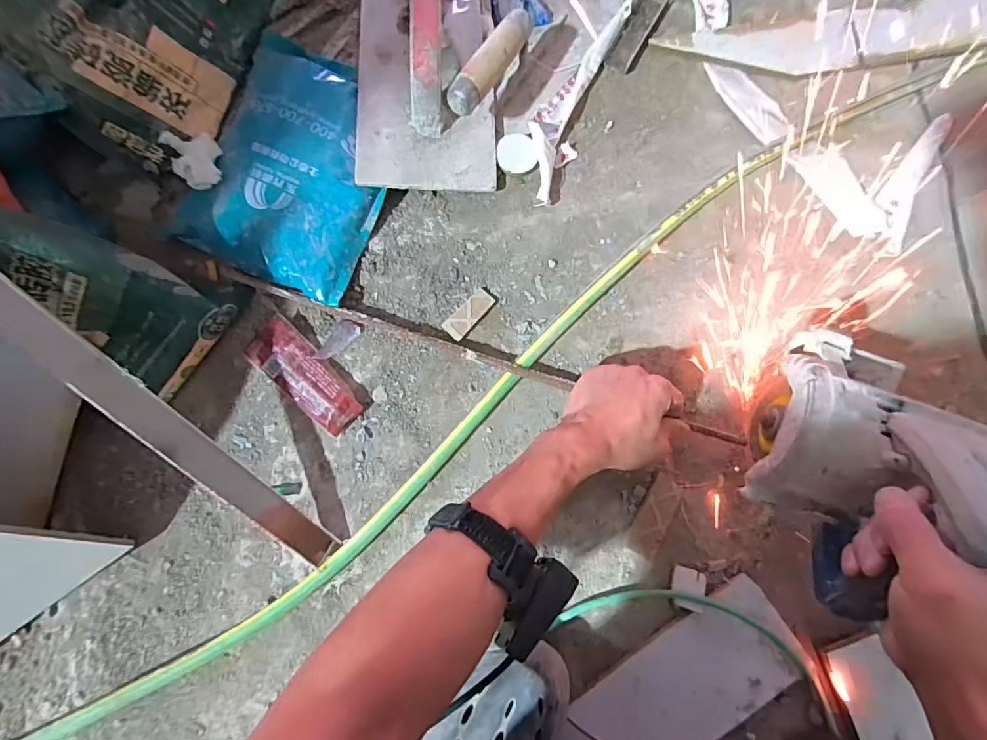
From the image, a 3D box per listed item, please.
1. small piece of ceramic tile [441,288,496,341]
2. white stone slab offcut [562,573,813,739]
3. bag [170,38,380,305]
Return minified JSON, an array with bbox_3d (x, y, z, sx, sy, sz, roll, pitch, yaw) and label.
[{"bbox_3d":[-0.026,-0.059,0.464,0.025,0.009,0.058,40,84,6],"label":"small piece of ceramic tile"},{"bbox_3d":[0.163,0.310,0.410,0.260,0.017,0.103,-33,82,-4],"label":"white stone slab offcut"},{"bbox_3d":[-0.206,-0.213,0.461,0.175,0.047,0.254,12,81,3],"label":"bag"}]

